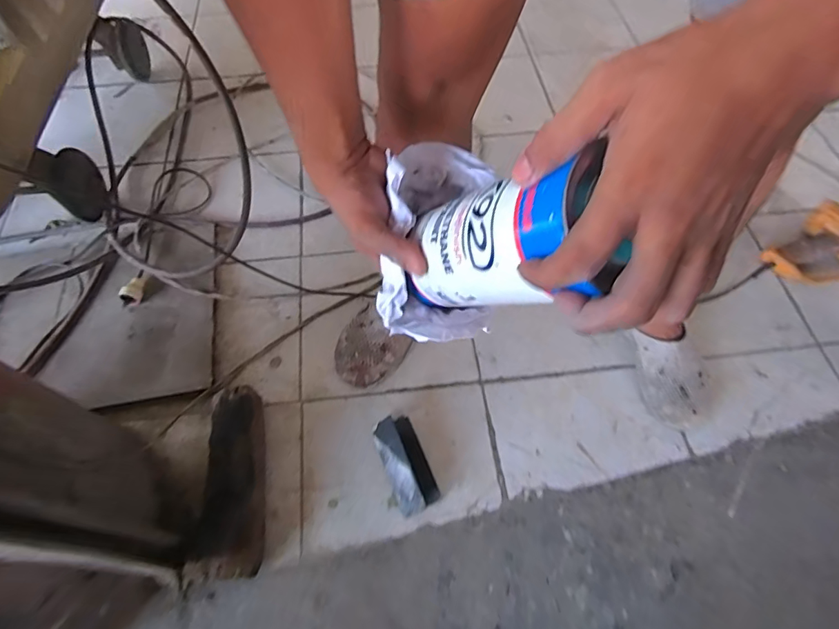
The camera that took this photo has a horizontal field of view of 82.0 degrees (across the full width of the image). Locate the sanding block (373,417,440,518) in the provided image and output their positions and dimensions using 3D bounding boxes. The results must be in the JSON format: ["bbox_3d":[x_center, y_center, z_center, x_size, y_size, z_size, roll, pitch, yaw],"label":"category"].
[{"bbox_3d":[-0.019,0.223,0.729,0.063,0.046,0.139,-19,62,-13],"label":"sanding block"}]

